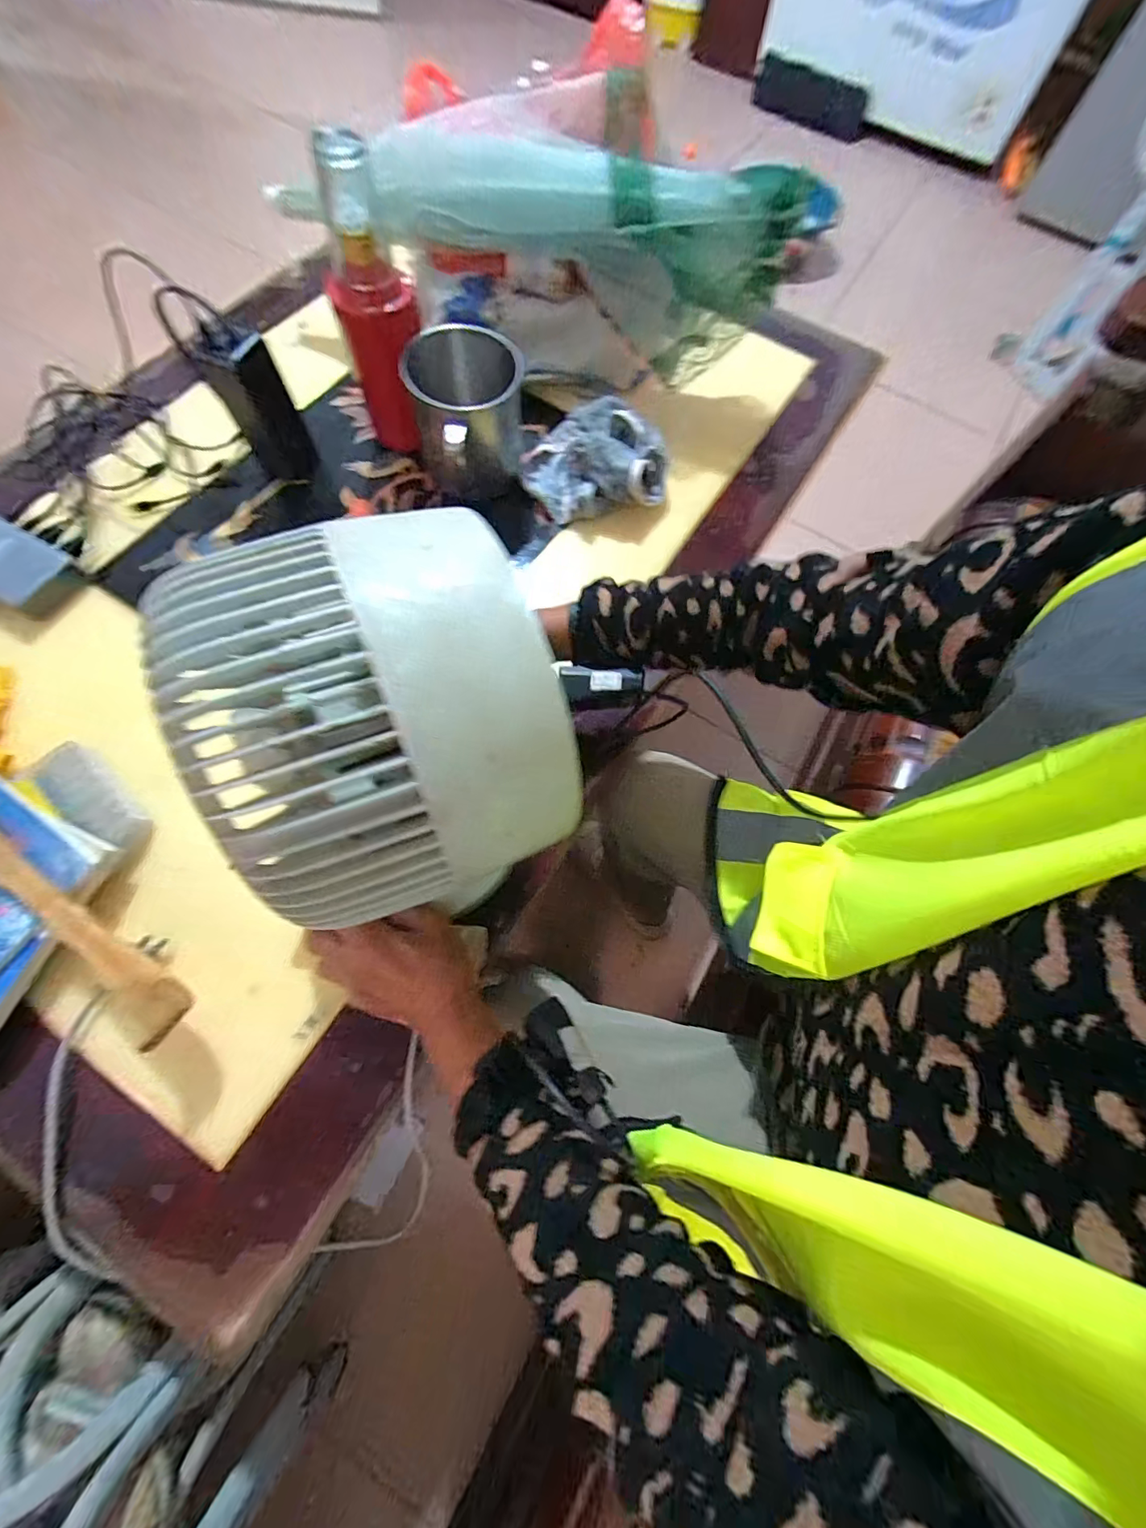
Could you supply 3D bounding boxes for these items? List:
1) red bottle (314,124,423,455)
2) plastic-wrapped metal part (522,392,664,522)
[{"bbox_3d":[-0.199,-0.452,0.512,0.084,0.243,0.068,-14,73,-7],"label":"red bottle"},{"bbox_3d":[0.025,-0.364,0.586,0.167,0.067,0.144,-14,73,-7],"label":"plastic-wrapped metal part"}]

